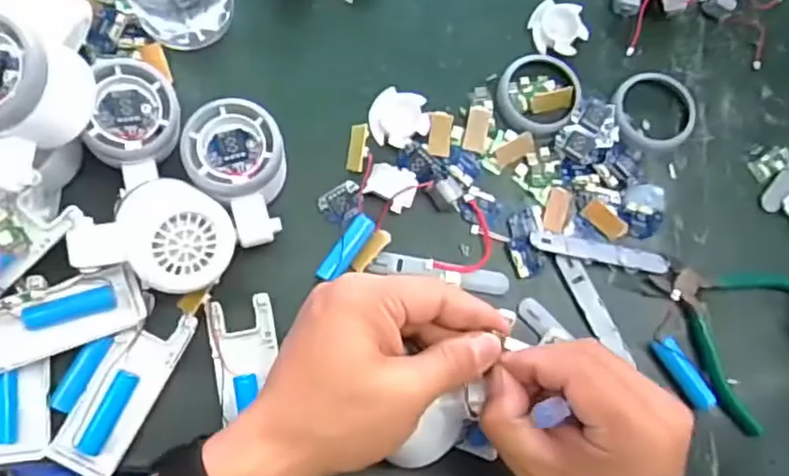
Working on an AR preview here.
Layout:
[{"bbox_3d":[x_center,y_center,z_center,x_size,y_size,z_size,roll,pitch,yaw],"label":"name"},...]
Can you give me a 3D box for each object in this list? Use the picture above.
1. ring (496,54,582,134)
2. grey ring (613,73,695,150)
[{"bbox_3d":[0.101,-0.102,0.455,0.056,0.014,0.059,1,79,-5],"label":"ring"},{"bbox_3d":[0.185,-0.090,0.459,0.058,0.012,0.057,1,79,-5],"label":"grey ring"}]

